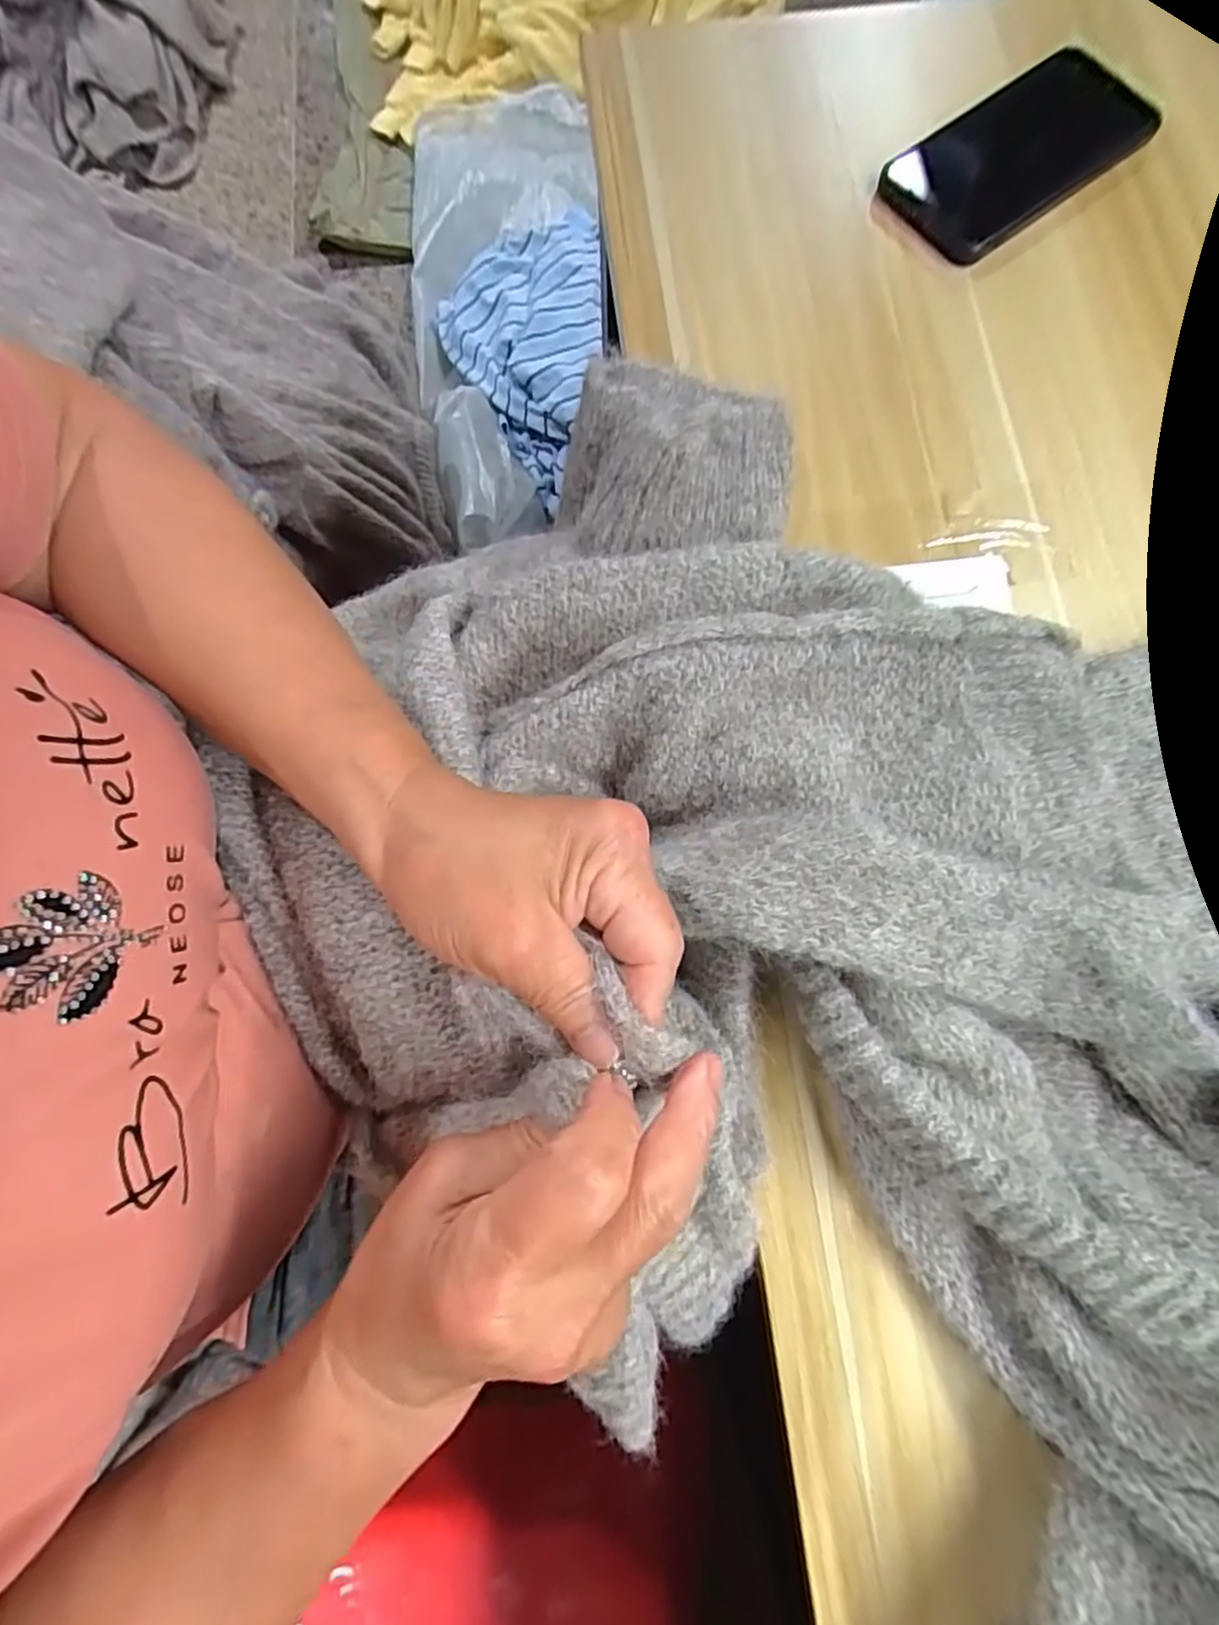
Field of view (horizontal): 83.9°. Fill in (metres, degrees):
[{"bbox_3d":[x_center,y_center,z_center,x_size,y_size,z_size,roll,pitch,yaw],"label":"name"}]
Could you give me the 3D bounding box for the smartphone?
[{"bbox_3d":[0.239,-0.386,0.395,0.157,0.013,0.077,-36,80,-7],"label":"smartphone"}]

